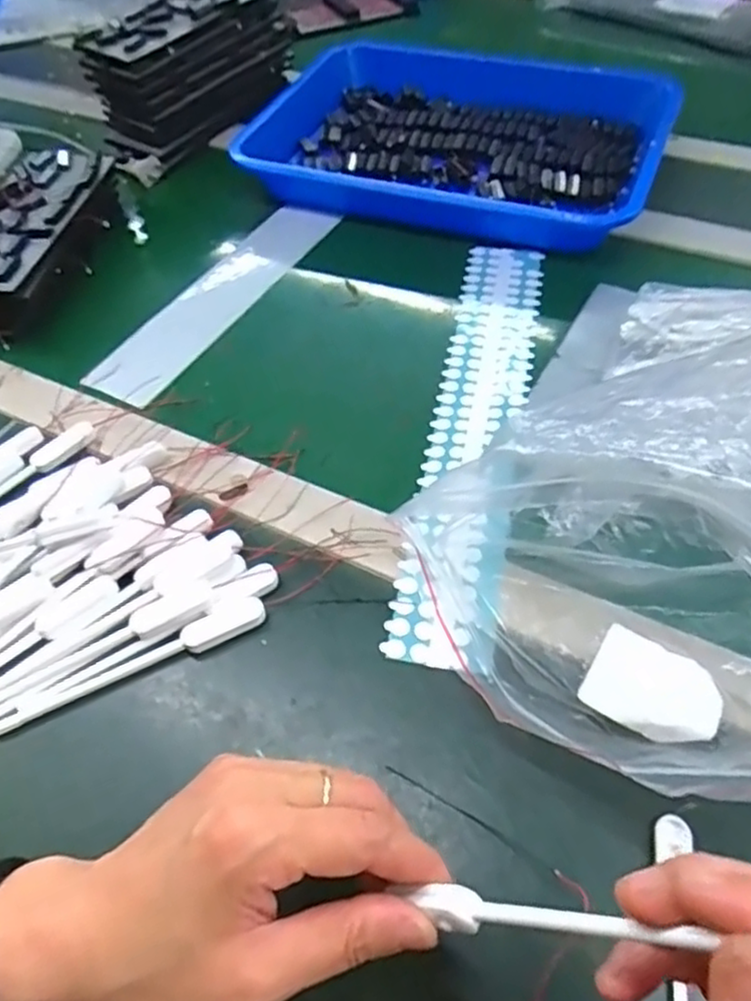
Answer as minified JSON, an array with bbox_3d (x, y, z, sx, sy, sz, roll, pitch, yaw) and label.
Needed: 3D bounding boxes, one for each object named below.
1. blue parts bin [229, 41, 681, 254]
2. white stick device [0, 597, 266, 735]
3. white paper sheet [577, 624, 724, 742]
[{"bbox_3d":[0.079,-0.343,0.675,0.368,0.056,0.264,17,54,16],"label":"blue parts bin"},{"bbox_3d":[-0.127,0.087,0.368,0.144,0.008,0.015,-23,54,-14],"label":"white stick device"},{"bbox_3d":[0.133,0.091,0.337,0.059,0.009,0.045,24,57,21],"label":"white paper sheet"}]

